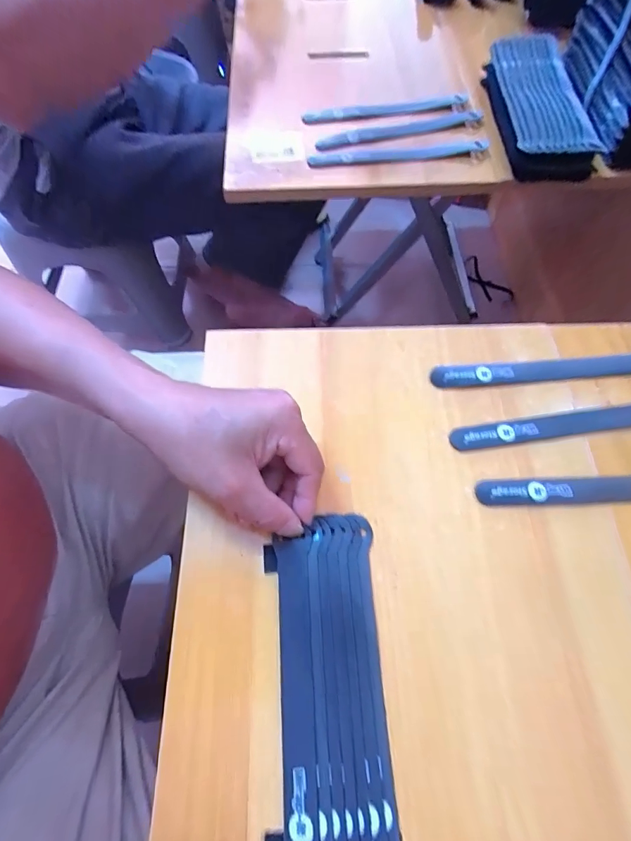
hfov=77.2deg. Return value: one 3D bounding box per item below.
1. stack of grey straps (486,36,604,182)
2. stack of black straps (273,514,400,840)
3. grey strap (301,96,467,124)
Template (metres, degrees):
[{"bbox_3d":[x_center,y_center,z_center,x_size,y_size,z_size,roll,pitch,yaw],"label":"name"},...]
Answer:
[{"bbox_3d":[0.257,-0.369,0.459,0.097,0.040,0.216,4,64,3],"label":"stack of grey straps"},{"bbox_3d":[0.010,0.159,0.234,0.061,0.013,0.194,-4,64,-1],"label":"stack of black straps"},{"bbox_3d":[0.083,-0.380,0.482,0.196,0.012,0.019,-3,64,-1],"label":"grey strap"}]

